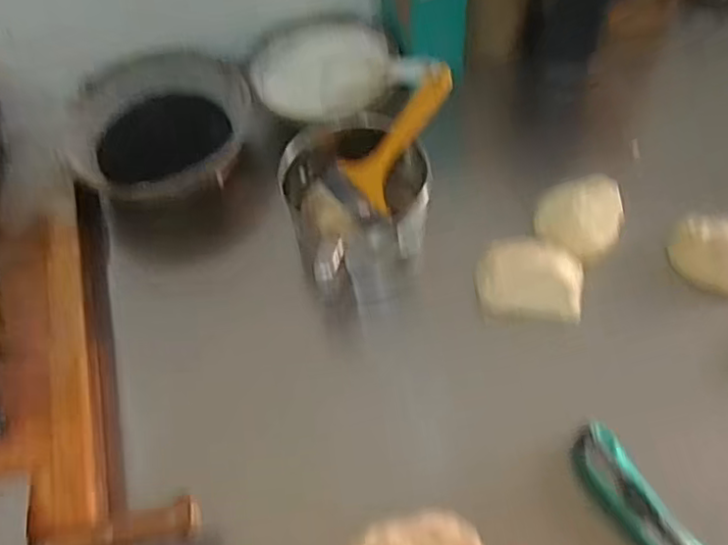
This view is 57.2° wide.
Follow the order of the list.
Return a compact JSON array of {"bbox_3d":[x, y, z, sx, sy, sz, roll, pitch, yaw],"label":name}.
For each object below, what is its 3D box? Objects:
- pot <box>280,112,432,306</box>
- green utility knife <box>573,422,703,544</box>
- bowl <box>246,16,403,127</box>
[{"bbox_3d":[-0.003,-0.057,0.626,0.126,0.107,0.137,-2,58,4],"label":"pot"},{"bbox_3d":[0.214,0.192,0.485,0.042,0.013,0.174,-28,60,-12],"label":"green utility knife"},{"bbox_3d":[-0.043,-0.215,0.713,0.150,0.055,0.139,-2,58,4],"label":"bowl"}]

